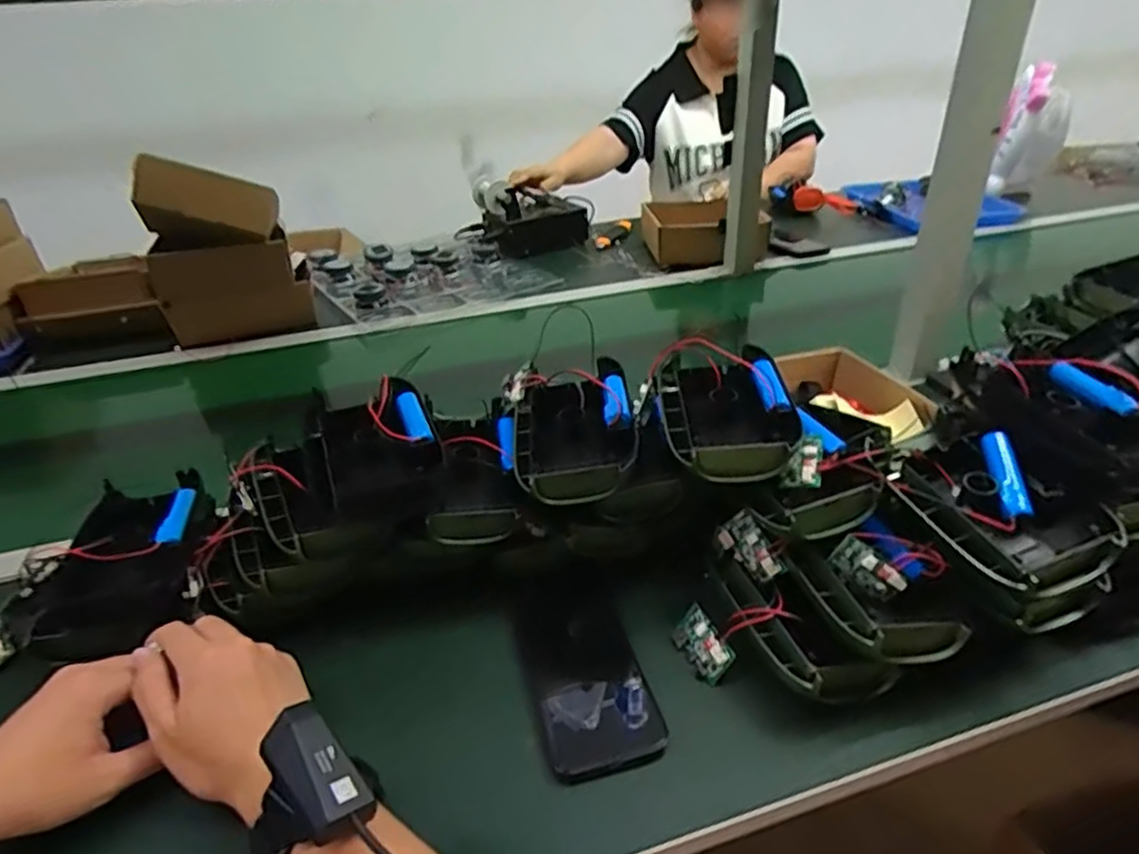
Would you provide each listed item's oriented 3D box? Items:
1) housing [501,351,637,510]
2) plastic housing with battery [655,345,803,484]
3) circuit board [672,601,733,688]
[{"bbox_3d":[-0.002,-0.005,0.566,0.106,0.045,0.160,-4,32,-2],"label":"housing"},{"bbox_3d":[0.125,-0.013,0.542,0.112,0.048,0.147,-1,32,3],"label":"plastic housing with battery"},{"bbox_3d":[0.098,0.160,0.511,0.008,0.033,0.054,30,10,-35],"label":"circuit board"}]

